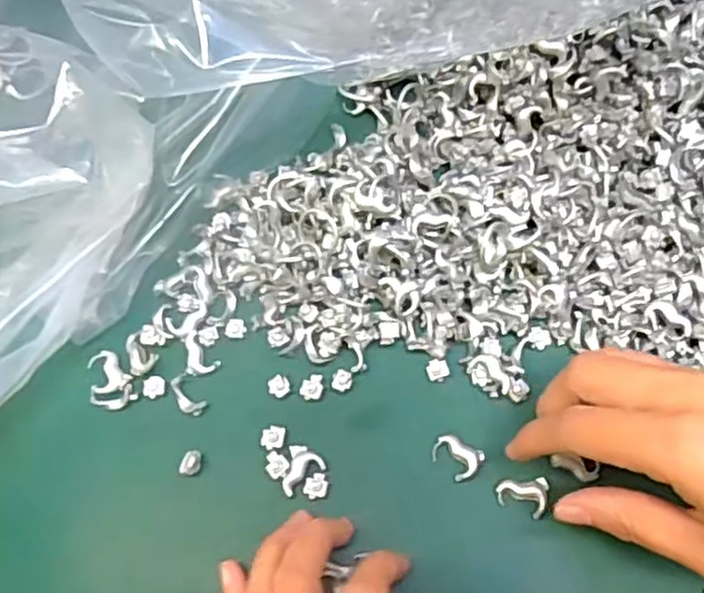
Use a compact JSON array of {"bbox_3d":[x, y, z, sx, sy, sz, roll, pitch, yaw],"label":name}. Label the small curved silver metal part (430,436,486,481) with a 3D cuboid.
[{"bbox_3d":[0.043,0.066,0.300,0.020,0.004,0.014,32,74,13],"label":"small curved silver metal part"}]

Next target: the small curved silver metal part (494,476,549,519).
[{"bbox_3d":[0.069,0.079,0.294,0.020,0.004,0.016,16,71,8],"label":"small curved silver metal part"}]

